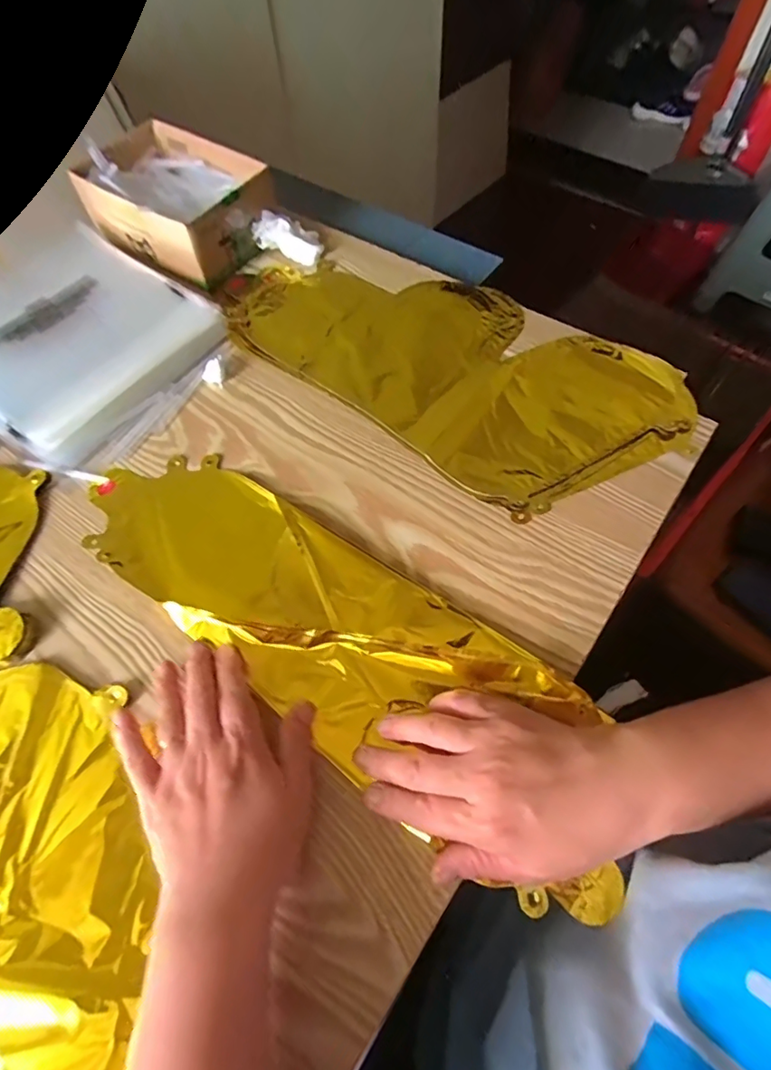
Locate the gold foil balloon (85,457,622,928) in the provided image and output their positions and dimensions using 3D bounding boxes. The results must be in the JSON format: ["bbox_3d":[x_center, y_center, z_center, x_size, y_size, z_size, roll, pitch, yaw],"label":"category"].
[{"bbox_3d":[-0.043,0.064,0.365,0.441,0.021,0.133,28,66,18],"label":"gold foil balloon"}]

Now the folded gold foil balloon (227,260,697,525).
[{"bbox_3d":[0.053,-0.169,0.482,0.417,0.010,0.205,35,68,20],"label":"folded gold foil balloon"}]

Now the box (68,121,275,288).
[{"bbox_3d":[-0.219,-0.358,0.563,0.182,0.067,0.137,36,69,20],"label":"box"}]

